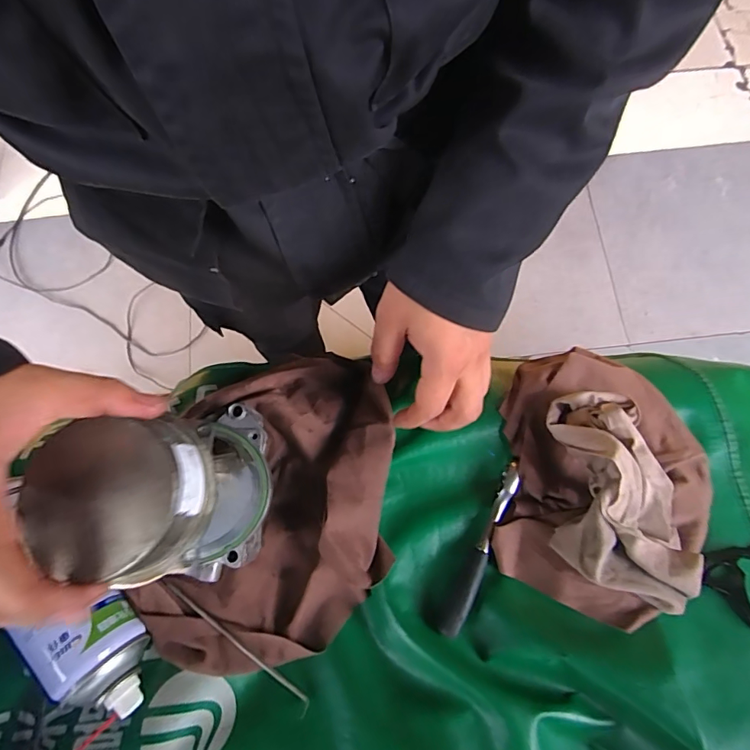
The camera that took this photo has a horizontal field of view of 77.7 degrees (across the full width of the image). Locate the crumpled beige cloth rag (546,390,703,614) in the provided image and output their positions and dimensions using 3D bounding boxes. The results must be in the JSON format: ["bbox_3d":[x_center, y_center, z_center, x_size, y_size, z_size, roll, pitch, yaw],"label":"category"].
[{"bbox_3d":[0.175,0.091,0.348,0.093,0.052,0.164,-16,72,-4],"label":"crumpled beige cloth rag"}]

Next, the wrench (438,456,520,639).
[{"bbox_3d":[0.084,0.131,0.360,0.015,0.017,0.139,26,74,9],"label":"wrench"}]

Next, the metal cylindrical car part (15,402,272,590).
[{"bbox_3d":[-0.126,0.075,0.291,0.111,0.109,0.097,-26,73,-7],"label":"metal cylindrical car part"}]

